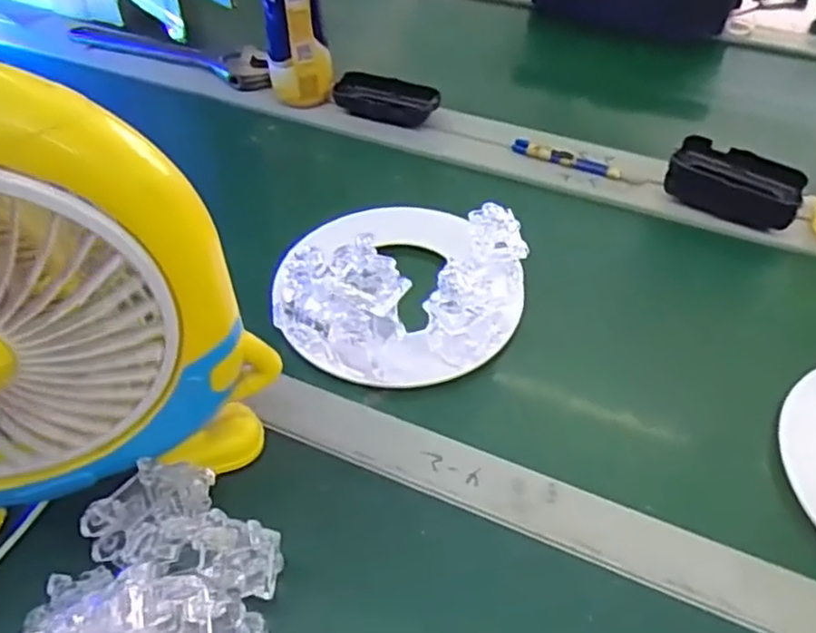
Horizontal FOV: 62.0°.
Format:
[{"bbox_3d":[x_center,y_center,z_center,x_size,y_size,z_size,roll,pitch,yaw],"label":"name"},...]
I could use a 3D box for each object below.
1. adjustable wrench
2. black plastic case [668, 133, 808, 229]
[{"bbox_3d":[-0.264,-0.303,0.773,0.263,0.014,0.063,20,51,17],"label":"adjustable wrench"},{"bbox_3d":[0.285,-0.116,0.595,0.106,0.035,0.055,23,52,19],"label":"black plastic case"}]

